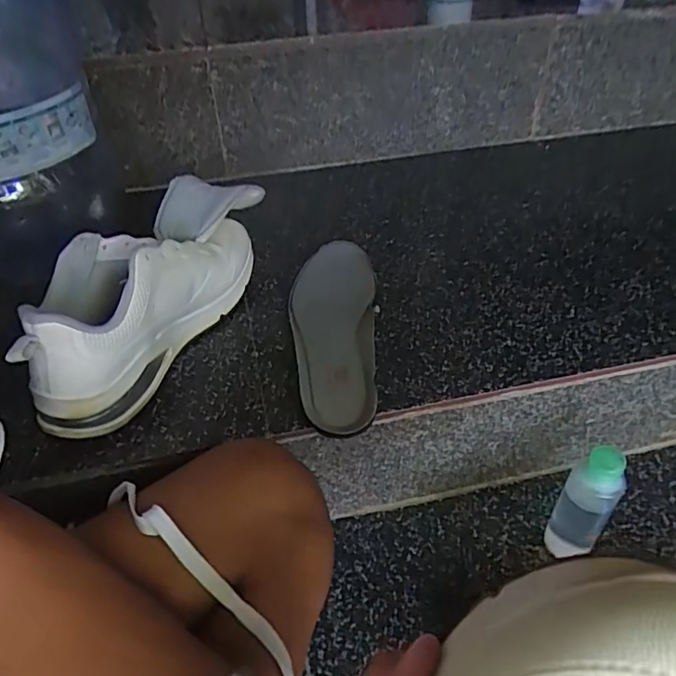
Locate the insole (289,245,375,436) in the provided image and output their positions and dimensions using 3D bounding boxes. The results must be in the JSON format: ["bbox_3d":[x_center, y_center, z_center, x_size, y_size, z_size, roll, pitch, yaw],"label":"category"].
[{"bbox_3d":[-0.006,-0.012,0.562,0.085,0.026,0.263,-2,41,1],"label":"insole"}]

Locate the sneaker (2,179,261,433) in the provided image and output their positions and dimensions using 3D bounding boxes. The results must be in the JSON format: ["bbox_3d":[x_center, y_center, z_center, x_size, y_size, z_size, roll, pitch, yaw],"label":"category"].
[{"bbox_3d":[-0.176,-0.044,0.535,0.084,0.126,0.286,12,44,17],"label":"sneaker"}]

